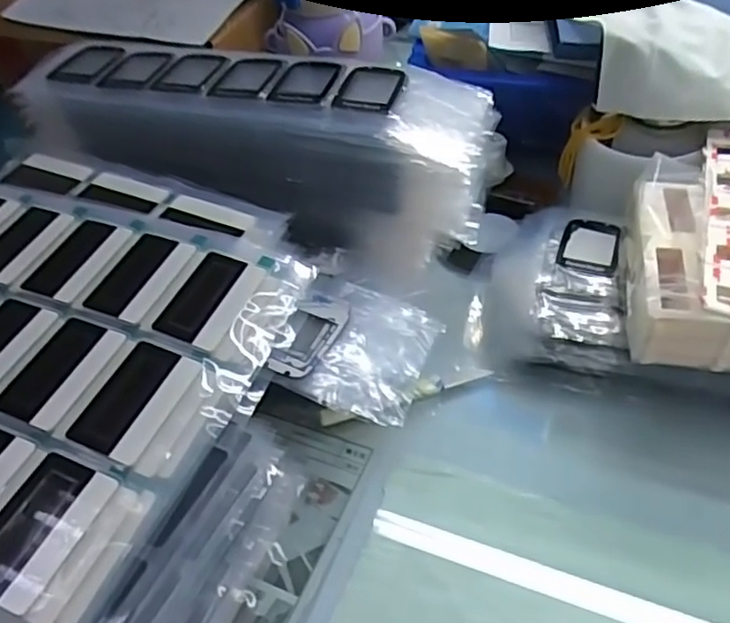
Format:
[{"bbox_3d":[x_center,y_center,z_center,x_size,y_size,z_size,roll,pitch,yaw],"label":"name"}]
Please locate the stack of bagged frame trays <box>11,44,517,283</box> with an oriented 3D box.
[{"bbox_3d":[-0.071,-0.111,0.440,0.314,0.108,0.095,14,49,20],"label":"stack of bagged frame trays"}]

